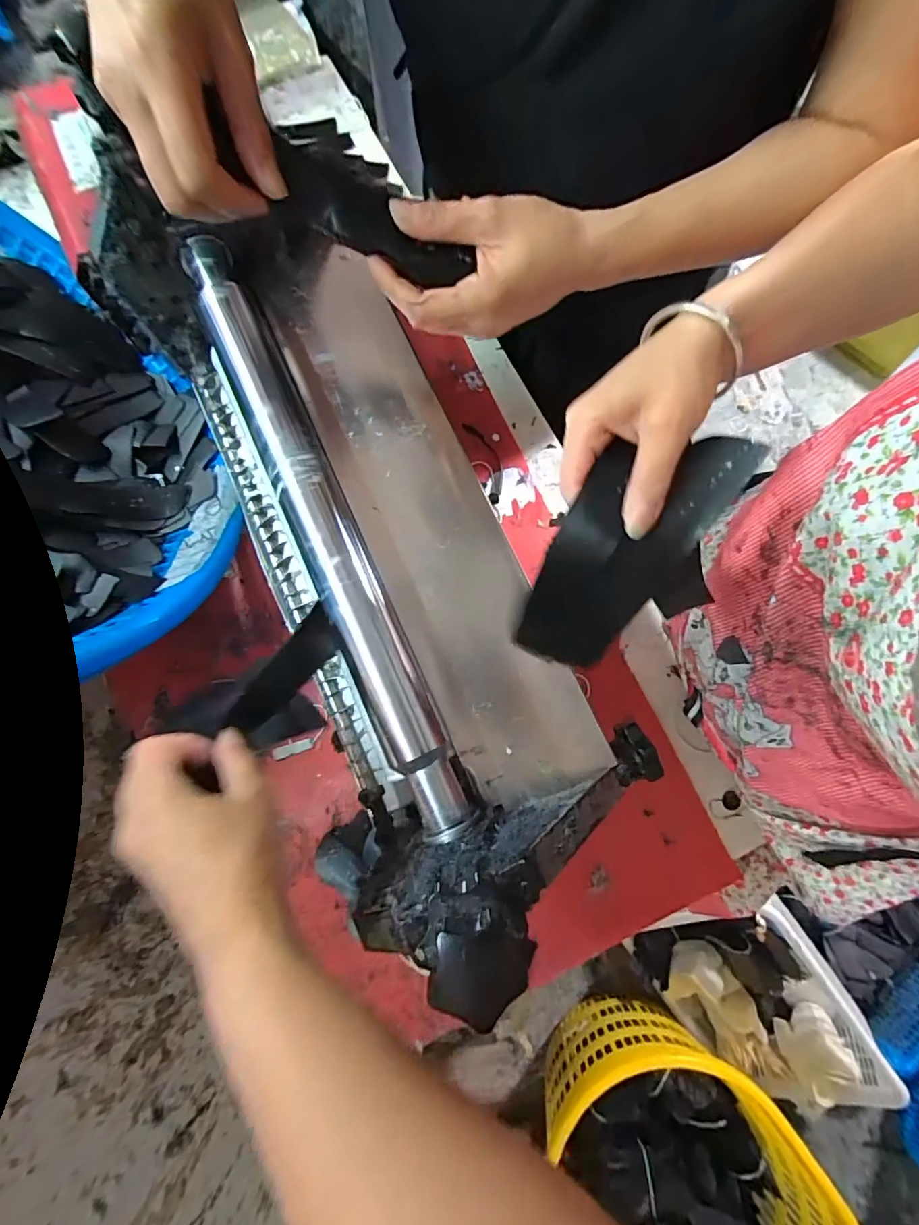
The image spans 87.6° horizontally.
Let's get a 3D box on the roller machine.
[{"bbox_3d":[-0.086,-0.071,0.320,0.218,0.209,0.544,-33,81,-6],"label":"roller machine"}]

